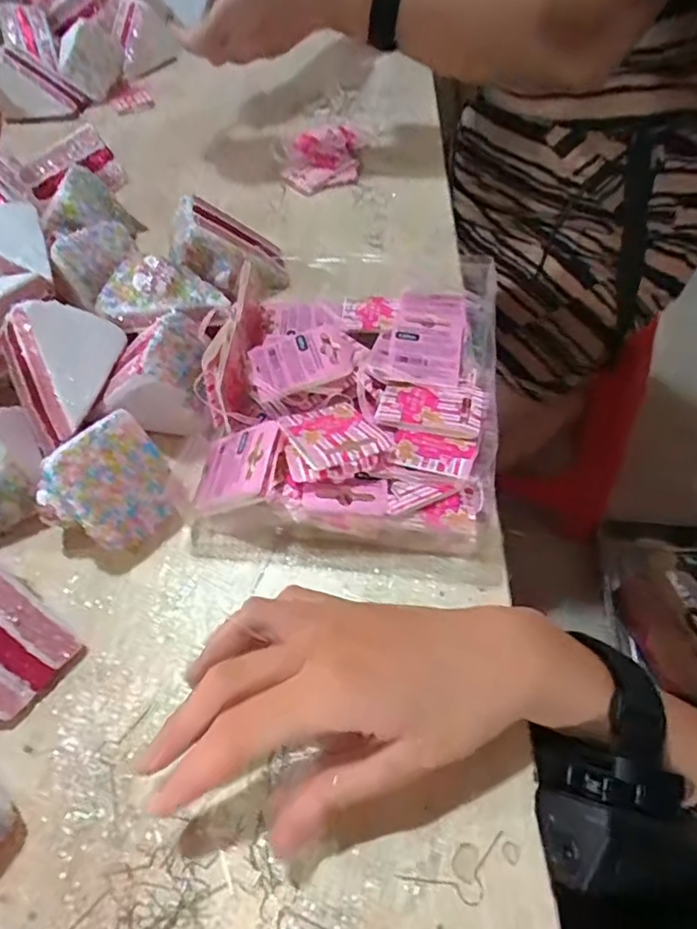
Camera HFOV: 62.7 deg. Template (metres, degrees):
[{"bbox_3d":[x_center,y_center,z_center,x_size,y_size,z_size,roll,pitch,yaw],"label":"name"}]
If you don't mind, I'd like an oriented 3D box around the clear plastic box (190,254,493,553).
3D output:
[{"bbox_3d":[0.003,-0.055,0.357,0.167,0.042,0.212,5,55,7],"label":"clear plastic box"}]

